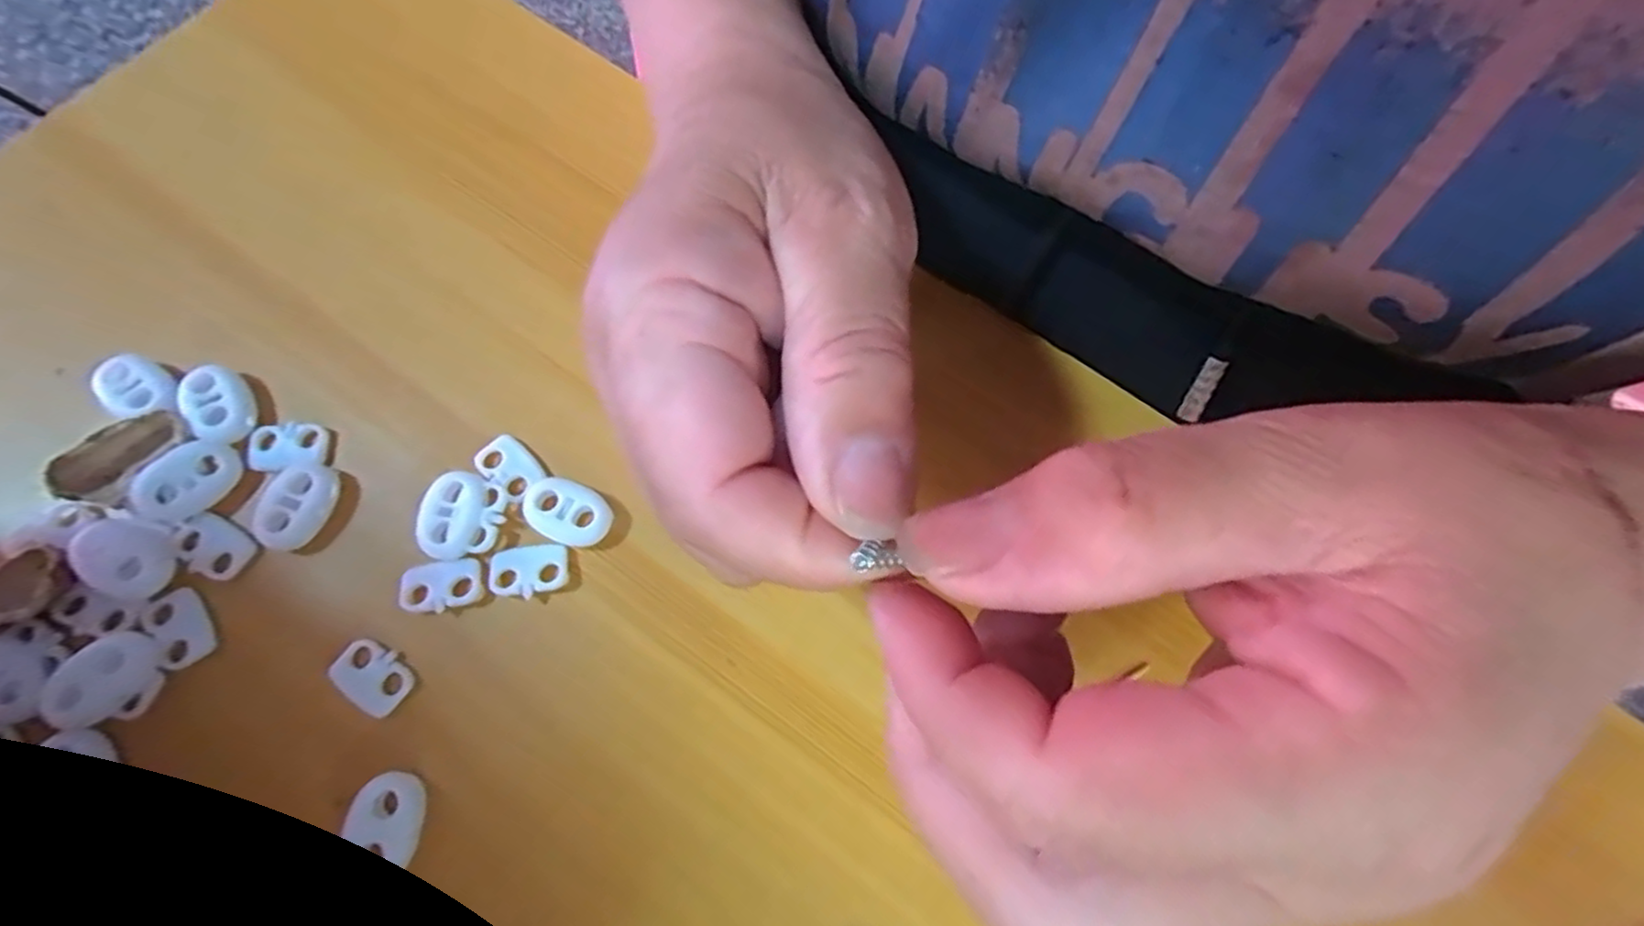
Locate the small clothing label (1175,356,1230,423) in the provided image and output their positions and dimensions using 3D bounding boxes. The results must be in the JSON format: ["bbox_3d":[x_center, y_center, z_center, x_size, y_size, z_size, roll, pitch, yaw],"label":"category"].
[{"bbox_3d":[0.100,-0.020,0.185,0.005,0.018,0.004,18,38,4],"label":"small clothing label"}]

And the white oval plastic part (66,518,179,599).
[{"bbox_3d":[-0.166,0.022,0.166,0.022,0.006,0.016,27,72,6],"label":"white oval plastic part"}]

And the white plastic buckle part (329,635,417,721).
[{"bbox_3d":[-0.106,0.051,0.166,0.018,0.004,0.013,34,72,8],"label":"white plastic buckle part"}]

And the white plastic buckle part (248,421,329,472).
[{"bbox_3d":[-0.138,-0.004,0.181,0.018,0.005,0.012,-5,71,-5],"label":"white plastic buckle part"}]

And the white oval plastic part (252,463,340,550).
[{"bbox_3d":[-0.130,0.011,0.174,0.014,0.005,0.021,17,71,3],"label":"white oval plastic part"}]

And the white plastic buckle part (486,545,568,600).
[{"bbox_3d":[-0.073,0.027,0.174,0.019,0.004,0.012,-10,72,-7],"label":"white plastic buckle part"}]

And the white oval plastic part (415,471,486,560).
[{"bbox_3d":[-0.092,0.013,0.176,0.015,0.004,0.022,18,71,3],"label":"white oval plastic part"}]

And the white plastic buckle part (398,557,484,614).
[{"bbox_3d":[-0.093,0.030,0.171,0.019,0.004,0.012,-8,71,-6],"label":"white plastic buckle part"}]

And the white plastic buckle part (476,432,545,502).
[{"bbox_3d":[-0.081,0.001,0.181,0.018,0.004,0.012,38,73,10],"label":"white plastic buckle part"}]

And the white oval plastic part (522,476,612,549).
[{"bbox_3d":[-0.065,0.013,0.178,0.022,0.005,0.015,25,71,5],"label":"white oval plastic part"}]

